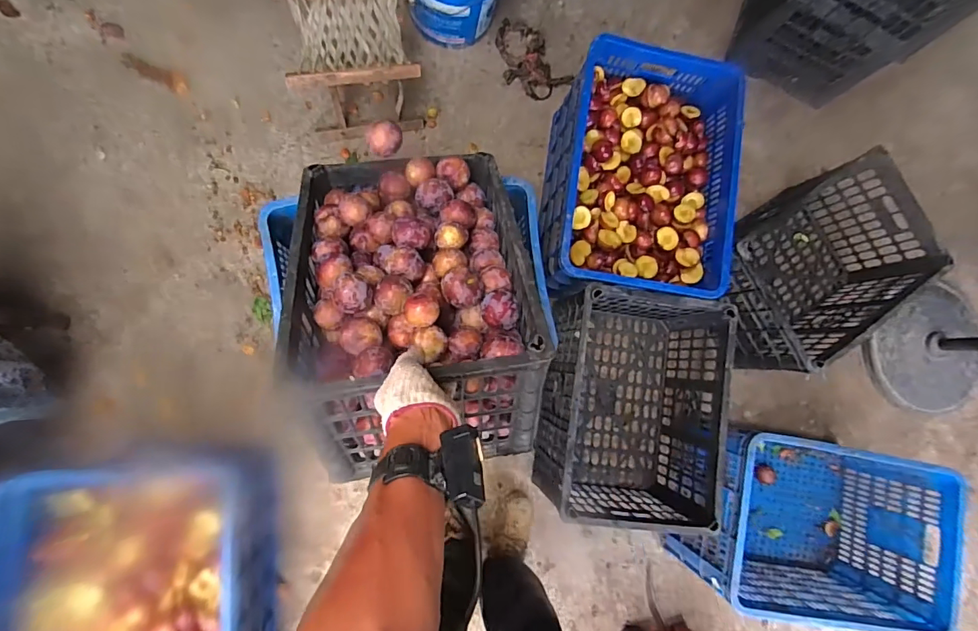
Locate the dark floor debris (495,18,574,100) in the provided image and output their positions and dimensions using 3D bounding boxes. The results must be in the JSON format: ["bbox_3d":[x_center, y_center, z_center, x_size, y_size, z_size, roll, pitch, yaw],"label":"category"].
[{"bbox_3d":[0.101,-0.722,1.315,0.153,0.040,0.242,-36,90,-9],"label":"dark floor debris"}]

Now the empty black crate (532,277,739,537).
[{"bbox_3d":[0.328,0.209,1.123,0.354,0.299,0.483,8,83,-6],"label":"empty black crate"}]

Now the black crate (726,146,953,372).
[{"bbox_3d":[0.827,-0.123,1.245,0.495,0.295,0.367,-32,89,-9],"label":"black crate"}]

